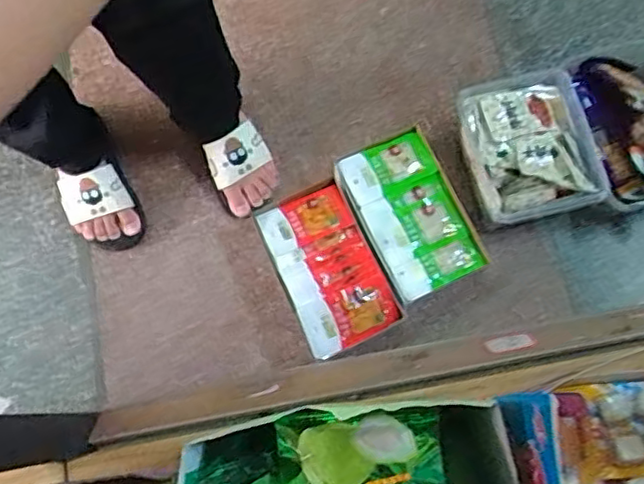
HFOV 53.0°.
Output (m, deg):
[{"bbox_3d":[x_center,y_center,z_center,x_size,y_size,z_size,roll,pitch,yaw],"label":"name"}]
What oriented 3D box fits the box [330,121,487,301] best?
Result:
[{"bbox_3d":[0.121,-0.039,0.917,0.144,0.095,0.218,-24,76,-5],"label":"box"}]

